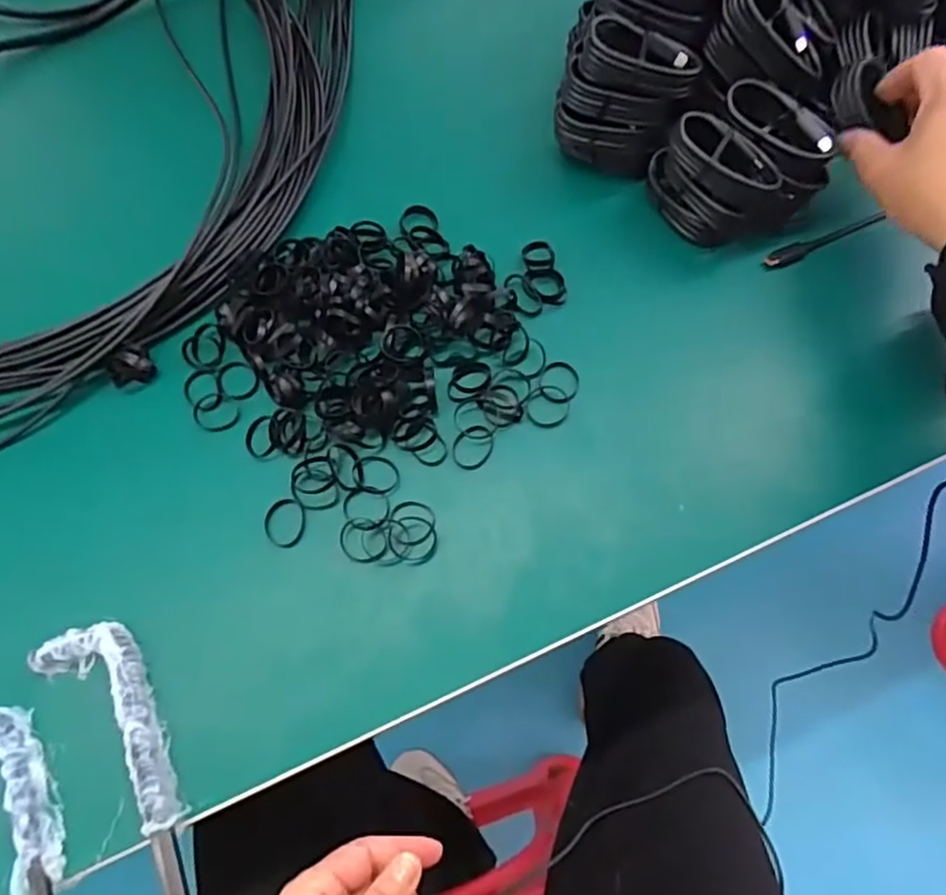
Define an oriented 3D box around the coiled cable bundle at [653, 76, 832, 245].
[{"bbox_3d":[0.172,-0.182,0.437,0.087,0.069,0.072,-20,68,-5],"label":"coiled cable bundle"}]

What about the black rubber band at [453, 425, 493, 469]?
[{"bbox_3d":[0.000,-0.001,0.408,0.023,0.004,0.029,16,70,10],"label":"black rubber band"}]

